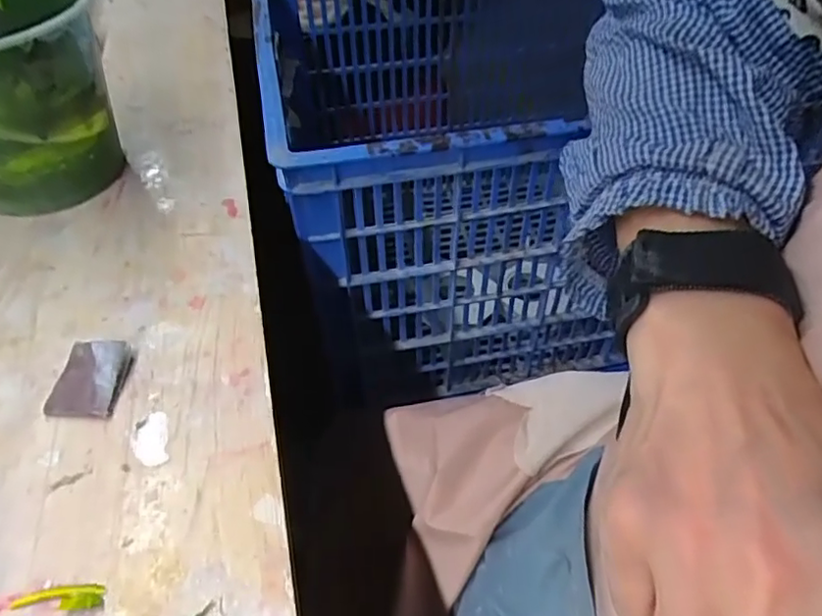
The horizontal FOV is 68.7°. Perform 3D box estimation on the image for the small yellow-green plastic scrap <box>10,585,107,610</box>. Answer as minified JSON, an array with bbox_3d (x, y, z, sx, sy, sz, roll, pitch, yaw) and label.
[{"bbox_3d":[-0.164,0.134,0.278,0.041,0.004,0.012,-5,48,-3],"label":"small yellow-green plastic scrap"}]

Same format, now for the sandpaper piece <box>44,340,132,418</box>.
[{"bbox_3d":[-0.190,0.043,0.357,0.037,0.014,0.048,1,48,2],"label":"sandpaper piece"}]

